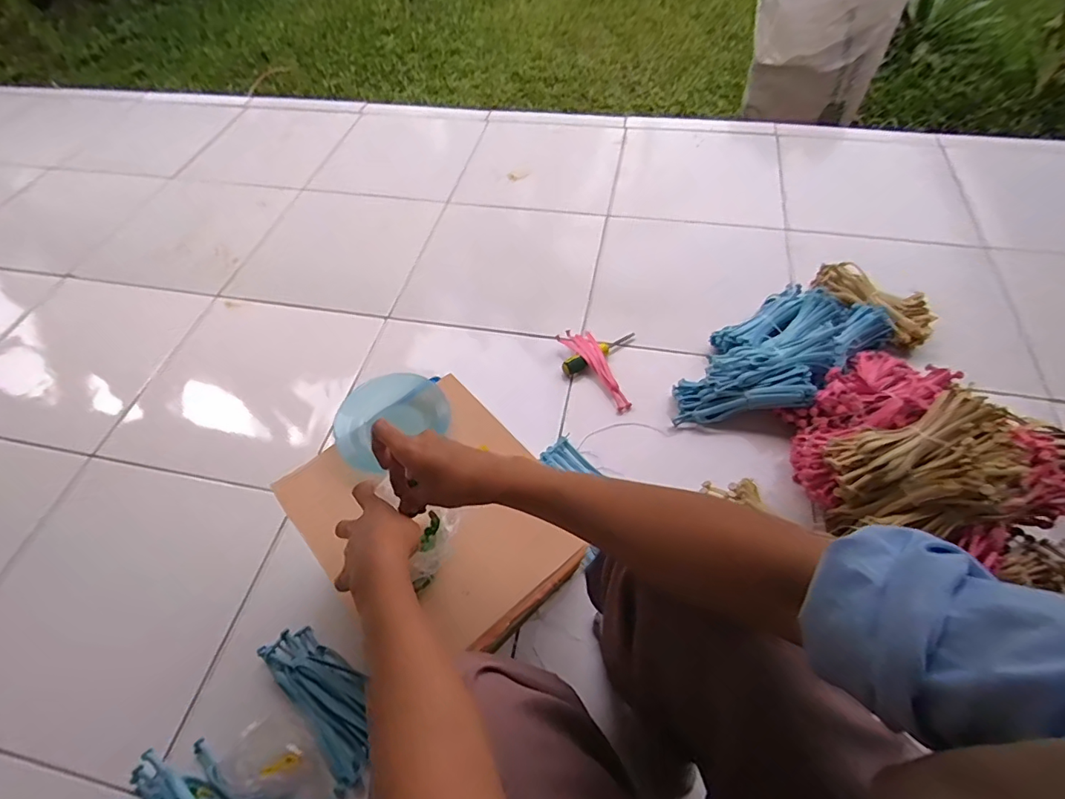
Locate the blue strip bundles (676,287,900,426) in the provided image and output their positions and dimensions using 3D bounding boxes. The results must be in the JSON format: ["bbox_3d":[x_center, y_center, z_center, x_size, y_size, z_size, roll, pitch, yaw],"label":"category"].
[{"bbox_3d":[0.426,-0.075,0.894,0.387,0.121,0.200,-36,61,-19],"label":"blue strip bundles"}]

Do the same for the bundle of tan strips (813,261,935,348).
[{"bbox_3d":[0.626,-0.185,0.951,0.066,0.055,0.224,-39,62,-20],"label":"bundle of tan strips"}]

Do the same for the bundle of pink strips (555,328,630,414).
[{"bbox_3d":[0.124,-0.060,0.938,0.054,0.028,0.196,-30,59,-15],"label":"bundle of pink strips"}]

